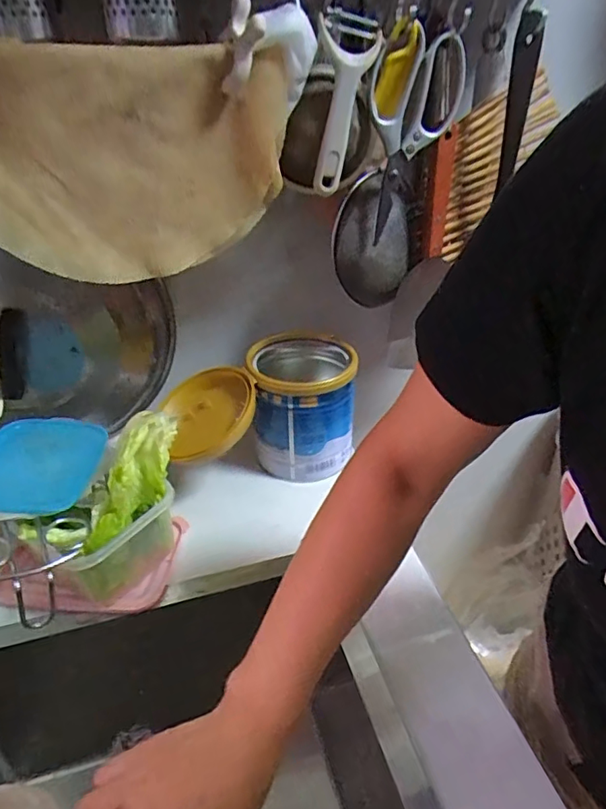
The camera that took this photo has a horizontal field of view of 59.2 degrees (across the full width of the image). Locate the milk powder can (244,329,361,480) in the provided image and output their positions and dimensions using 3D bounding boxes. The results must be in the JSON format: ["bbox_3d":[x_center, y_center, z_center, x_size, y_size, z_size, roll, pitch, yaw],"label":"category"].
[{"bbox_3d":[-0.002,0.003,0.673,0.119,0.152,0.127,-5,34,-7],"label":"milk powder can"}]

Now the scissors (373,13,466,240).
[{"bbox_3d":[0.109,-0.268,0.524,0.091,0.173,0.030,-23,40,-29],"label":"scissors"}]

